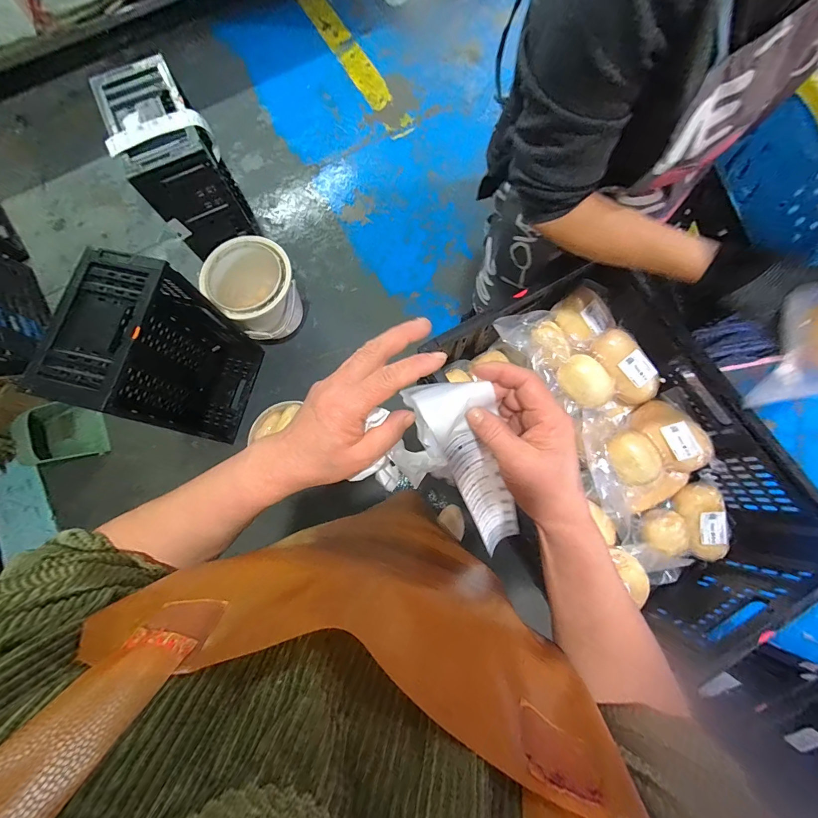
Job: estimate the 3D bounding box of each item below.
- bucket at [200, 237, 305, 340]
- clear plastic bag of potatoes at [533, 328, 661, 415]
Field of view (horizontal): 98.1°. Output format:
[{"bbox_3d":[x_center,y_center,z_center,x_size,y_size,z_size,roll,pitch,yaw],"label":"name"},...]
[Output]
[{"bbox_3d":[-0.559,-0.435,1.322,0.289,0.257,0.283,0,77,1],"label":"bucket"},{"bbox_3d":[0.338,-0.059,0.631,0.183,0.064,0.130,-19,77,-4],"label":"clear plastic bag of potatoes"}]

